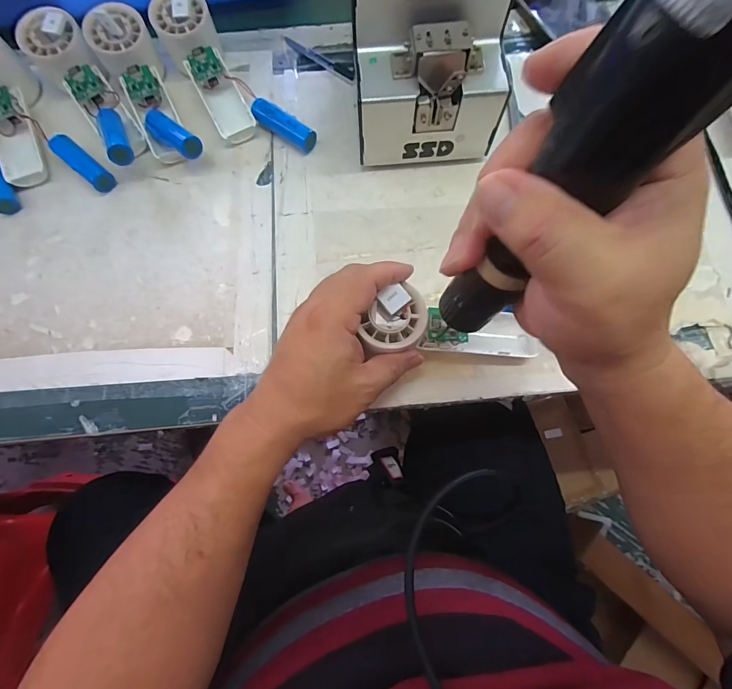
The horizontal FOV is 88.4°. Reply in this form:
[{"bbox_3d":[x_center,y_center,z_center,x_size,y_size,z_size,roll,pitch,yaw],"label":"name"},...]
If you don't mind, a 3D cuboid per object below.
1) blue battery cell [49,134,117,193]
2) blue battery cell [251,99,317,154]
[{"bbox_3d":[-0.286,-0.183,0.380,0.078,0.018,0.022,39,80,10],"label":"blue battery cell"},{"bbox_3d":[-0.085,-0.225,0.389,0.074,0.022,0.024,37,79,10],"label":"blue battery cell"}]

